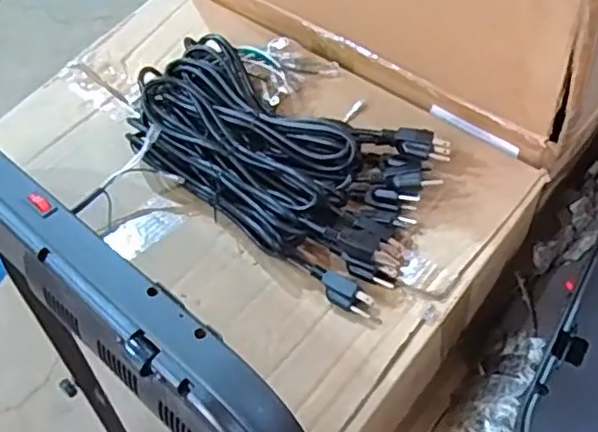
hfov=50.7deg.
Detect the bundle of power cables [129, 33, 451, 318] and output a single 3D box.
[{"bbox_3d":[-0.025,-0.067,0.640,0.340,0.064,0.179,32,69,25],"label":"bundle of power cables"}]

